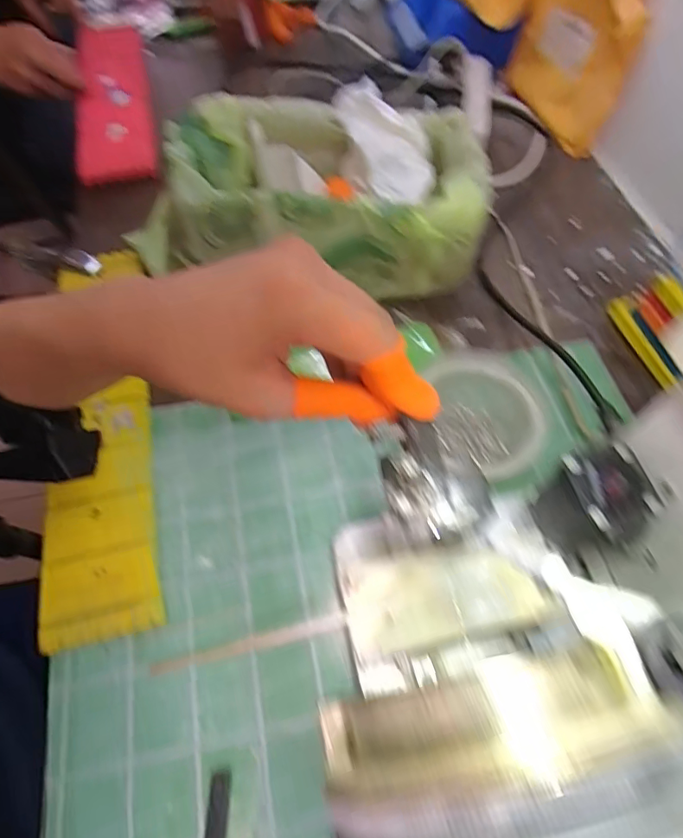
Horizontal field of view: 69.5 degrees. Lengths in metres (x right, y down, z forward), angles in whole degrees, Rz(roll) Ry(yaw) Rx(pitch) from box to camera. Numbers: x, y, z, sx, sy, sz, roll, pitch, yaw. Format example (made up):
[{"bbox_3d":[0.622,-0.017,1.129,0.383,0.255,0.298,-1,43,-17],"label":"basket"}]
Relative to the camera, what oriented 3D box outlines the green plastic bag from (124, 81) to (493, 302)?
[{"bbox_3d":[-0.008,-0.196,0.445,0.279,0.123,0.155,-5,61,-3],"label":"green plastic bag"}]

